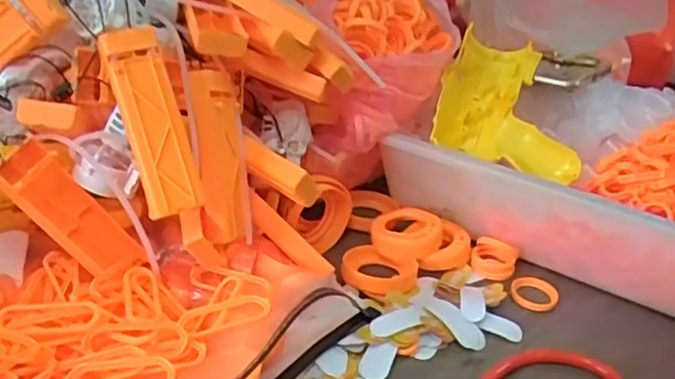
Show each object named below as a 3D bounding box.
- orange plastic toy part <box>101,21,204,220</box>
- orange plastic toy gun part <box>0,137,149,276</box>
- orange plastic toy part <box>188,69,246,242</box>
[{"bbox_3d":[-0.110,-0.041,0.369,0.032,0.112,0.019,-16,-2,-33],"label":"orange plastic toy part"},{"bbox_3d":[-0.163,0.017,0.388,0.025,0.103,0.031,-33,30,9],"label":"orange plastic toy gun part"},{"bbox_3d":[-0.077,-0.022,0.411,0.032,0.110,0.024,-7,3,-21],"label":"orange plastic toy part"}]

